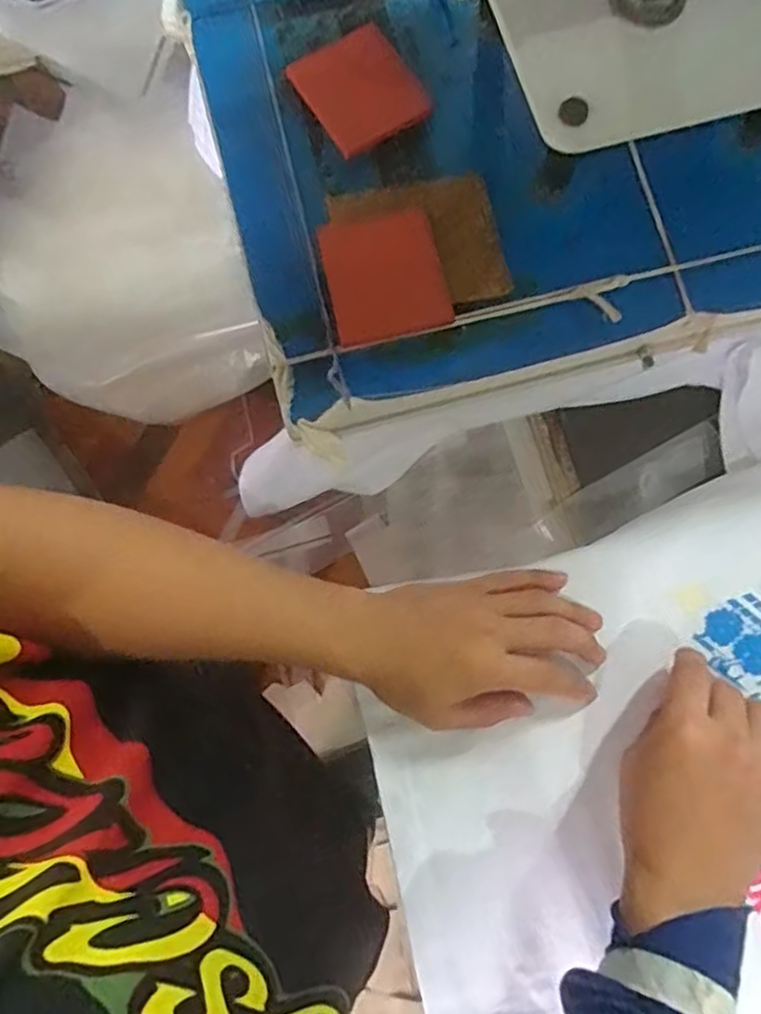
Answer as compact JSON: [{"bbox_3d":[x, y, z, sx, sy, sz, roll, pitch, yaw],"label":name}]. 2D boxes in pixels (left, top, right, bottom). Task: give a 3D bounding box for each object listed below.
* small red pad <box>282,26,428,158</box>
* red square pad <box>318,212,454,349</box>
[{"bbox_3d":[-0.016,-0.311,0.518,0.077,0.004,0.097,-30,77,-6],"label":"small red pad"},{"bbox_3d":[0.002,-0.155,0.466,0.075,0.013,0.086,-14,75,-2],"label":"red square pad"}]

